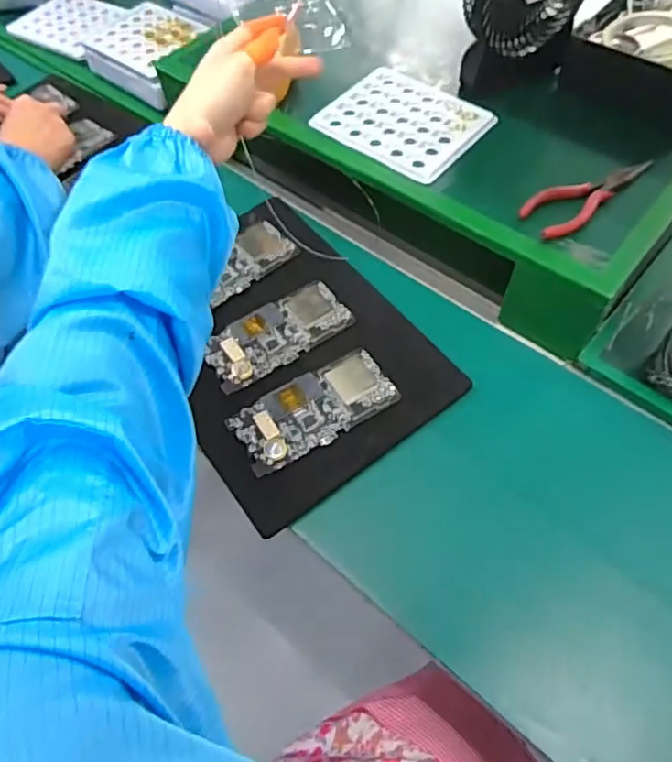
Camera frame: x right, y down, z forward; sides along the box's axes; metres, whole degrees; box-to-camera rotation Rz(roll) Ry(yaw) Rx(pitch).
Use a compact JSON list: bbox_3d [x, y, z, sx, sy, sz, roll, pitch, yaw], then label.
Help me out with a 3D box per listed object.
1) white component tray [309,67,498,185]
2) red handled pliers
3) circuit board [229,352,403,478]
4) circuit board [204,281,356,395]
[{"bbox_3d":[0.075,-0.288,0.631,0.163,0.006,0.143,35,67,20],"label":"white component tray"},{"bbox_3d":[0.249,-0.179,0.552,0.146,0.015,0.048,-27,62,-13],"label":"red handled pliers"},{"bbox_3d":[-0.021,0.025,0.554,0.154,0.006,0.076,-27,62,-13],"label":"circuit board"},{"bbox_3d":[-0.062,-0.052,0.601,0.153,0.006,0.075,-31,64,-15],"label":"circuit board"}]

